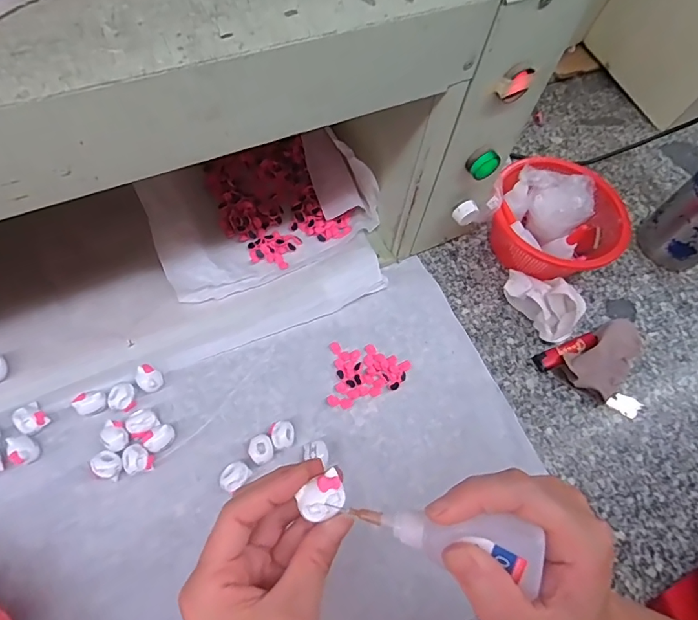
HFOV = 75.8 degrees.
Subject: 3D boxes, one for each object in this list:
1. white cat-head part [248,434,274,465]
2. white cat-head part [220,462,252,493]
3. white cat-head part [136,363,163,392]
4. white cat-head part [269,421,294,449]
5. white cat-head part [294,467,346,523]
[{"bbox_3d":[-0.078,0.126,0.403,0.021,0.018,0.023,3,62,-5],"label":"white cat-head part"},{"bbox_3d":[-0.100,0.146,0.392,0.022,0.015,0.025,32,64,11],"label":"white cat-head part"},{"bbox_3d":[-0.189,0.065,0.425,0.026,0.019,0.022,38,65,13],"label":"white cat-head part"},{"bbox_3d":[-0.061,0.115,0.412,0.022,0.017,0.024,3,62,-5],"label":"white cat-head part"},{"bbox_3d":[-0.015,0.098,0.237,0.025,0.007,0.019,-23,65,-15],"label":"white cat-head part"}]

